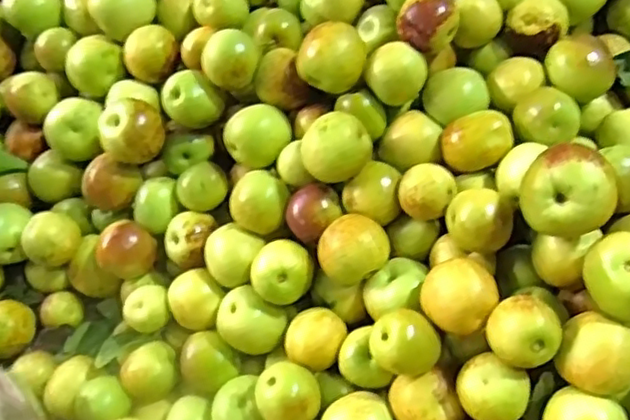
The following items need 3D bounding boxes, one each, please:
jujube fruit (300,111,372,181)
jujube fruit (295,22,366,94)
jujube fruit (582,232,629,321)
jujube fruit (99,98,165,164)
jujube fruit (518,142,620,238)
[{"bbox_3d":[0.012,-0.034,0.367,0.036,0.031,0.035,0,70,-1],"label":"jujube fruit"},{"bbox_3d":[0.009,-0.088,0.383,0.039,0.032,0.031,-1,70,-2],"label":"jujube fruit"},{"bbox_3d":[0.147,0.032,0.303,0.027,0.029,0.040,-21,72,-9],"label":"jujube fruit"},{"bbox_3d":[-0.117,-0.048,0.419,0.039,0.031,0.039,0,70,-1],"label":"jujube fruit"},{"bbox_3d":[0.120,-0.006,0.314,0.036,0.043,0.041,-31,74,-12],"label":"jujube fruit"}]

